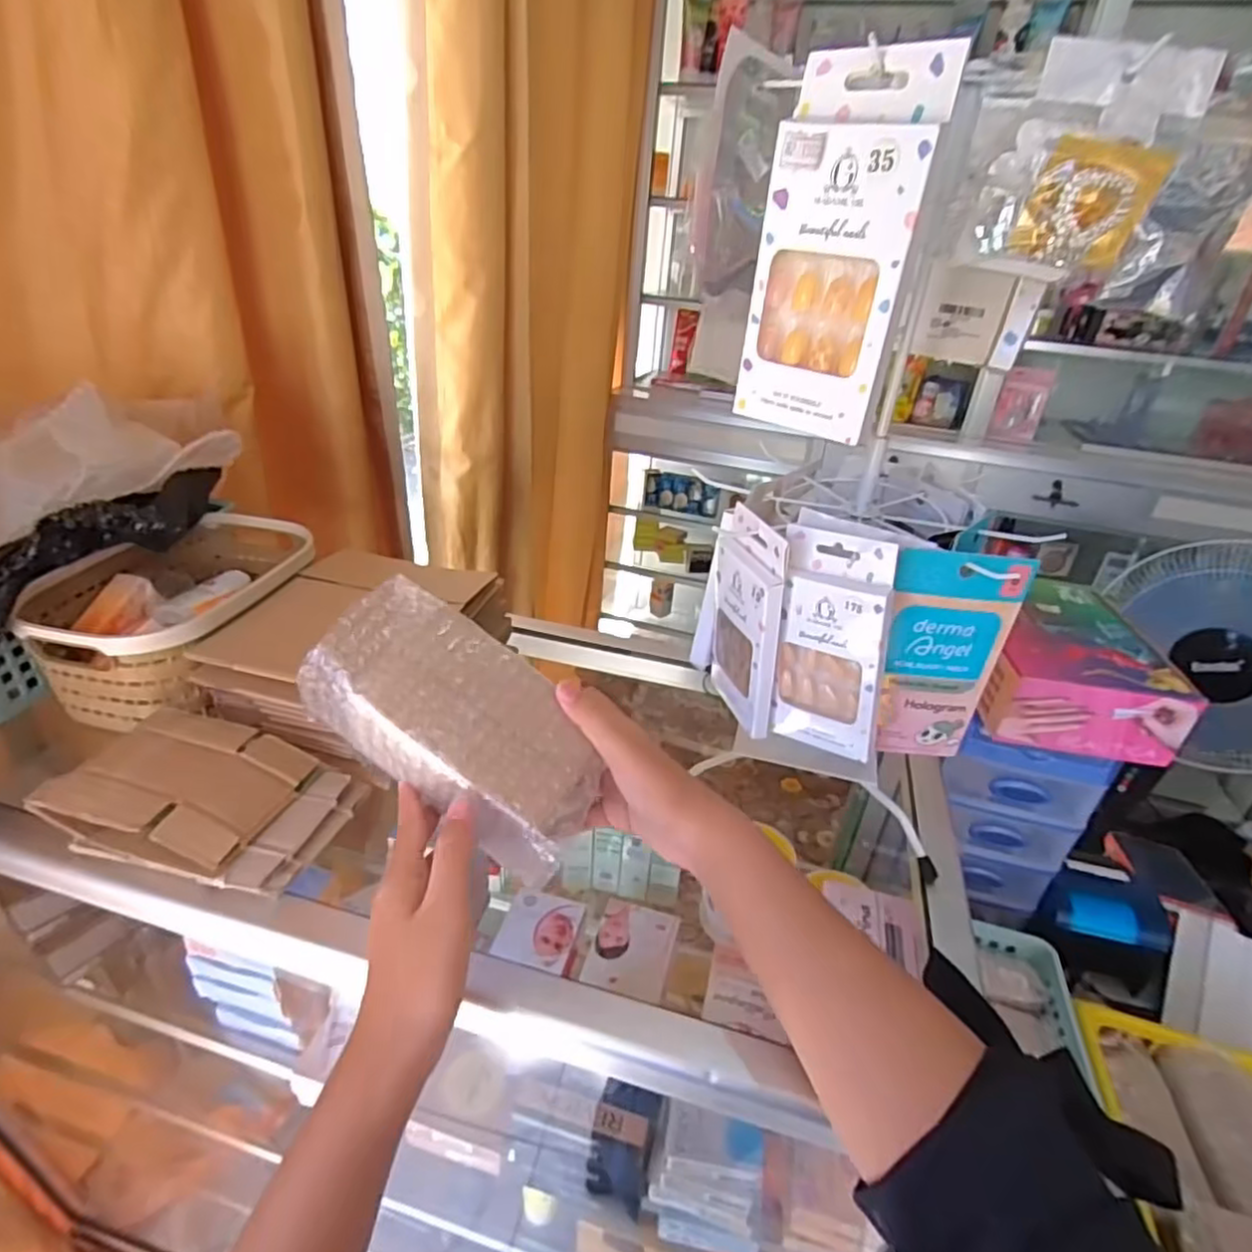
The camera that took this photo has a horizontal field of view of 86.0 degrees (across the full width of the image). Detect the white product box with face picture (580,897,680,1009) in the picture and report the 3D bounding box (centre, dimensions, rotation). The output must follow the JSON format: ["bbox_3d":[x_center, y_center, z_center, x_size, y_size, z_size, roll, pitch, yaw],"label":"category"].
[{"bbox_3d":[0.007,0.290,0.601,0.075,0.015,0.083,13,31,14],"label":"white product box with face picture"}]

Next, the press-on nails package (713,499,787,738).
[{"bbox_3d":[0.077,-0.003,0.443,0.021,0.137,0.072,-8,33,-20],"label":"press-on nails package"}]

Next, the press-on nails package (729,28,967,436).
[{"bbox_3d":[0.090,-0.159,0.290,0.068,0.140,0.014,27,37,33],"label":"press-on nails package"}]

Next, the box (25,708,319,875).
[{"bbox_3d":[-0.297,0.104,0.454,0.134,0.026,0.104,11,31,11],"label":"box"}]

